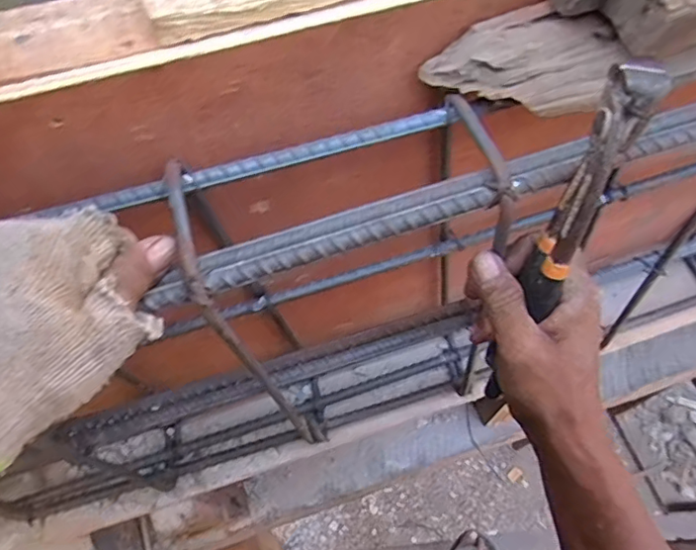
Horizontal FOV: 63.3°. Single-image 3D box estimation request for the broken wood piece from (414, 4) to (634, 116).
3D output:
[{"bbox_3d":[0.096,-0.120,0.312,0.100,0.027,0.048,10,63,6],"label":"broken wood piece"}]

